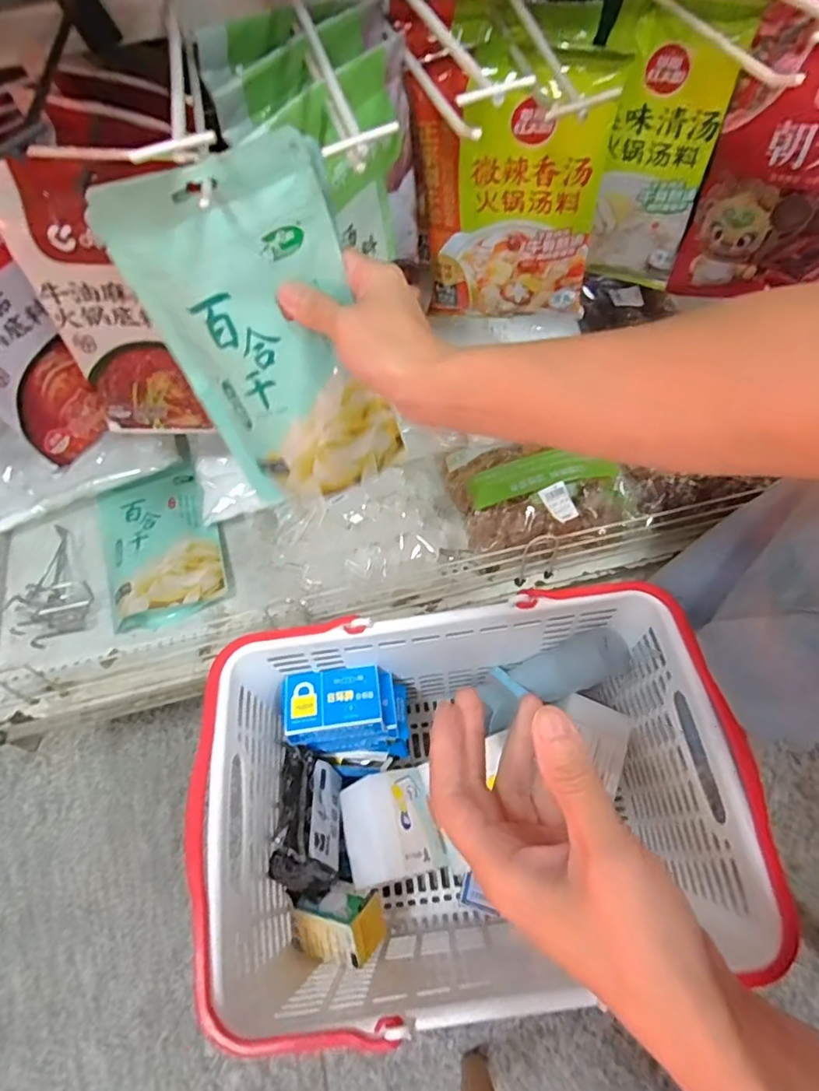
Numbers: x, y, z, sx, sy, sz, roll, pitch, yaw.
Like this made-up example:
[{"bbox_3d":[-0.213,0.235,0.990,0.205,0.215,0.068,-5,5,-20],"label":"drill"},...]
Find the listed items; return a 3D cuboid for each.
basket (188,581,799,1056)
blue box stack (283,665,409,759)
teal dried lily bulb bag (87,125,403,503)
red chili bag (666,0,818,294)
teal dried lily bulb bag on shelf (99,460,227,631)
[{"bbox_3d":[0.050,0.244,0.574,0.450,0.231,0.325,-7,62,0],"label":"basket"},{"bbox_3d":[-0.066,0.175,0.607,0.126,0.069,0.084,-2,62,3],"label":"blue box stack"},{"bbox_3d":[-0.096,-0.133,0.389,0.134,0.221,0.017,-15,37,6],"label":"teal dried lily bulb bag"},{"bbox_3d":[0.334,-0.309,0.464,0.159,0.222,0.049,2,62,5],"label":"red chili bag"},{"bbox_3d":[-0.283,-0.005,0.646,0.118,0.037,0.187,-21,62,-7],"label":"teal dried lily bulb bag on shelf"}]

